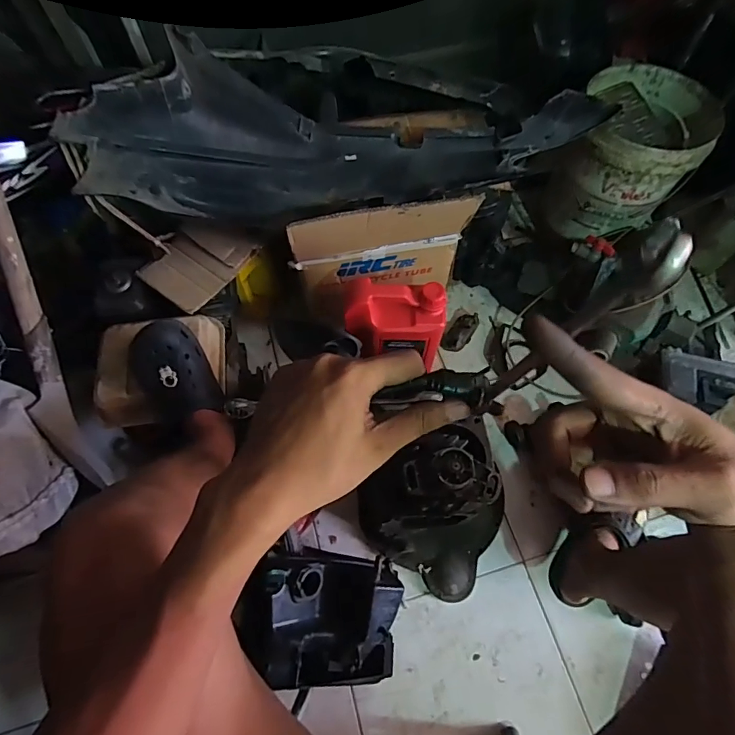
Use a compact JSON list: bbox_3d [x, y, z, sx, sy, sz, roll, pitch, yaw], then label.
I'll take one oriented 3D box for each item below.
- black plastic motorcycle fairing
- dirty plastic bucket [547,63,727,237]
[{"bbox_3d":[-0.019,-0.477,0.845,0.971,0.246,0.323,-20,66,-9],"label":"black plastic motorcycle fairing"},{"bbox_3d":[0.651,-0.524,1.162,0.288,0.313,0.327,21,66,10],"label":"dirty plastic bucket"}]

